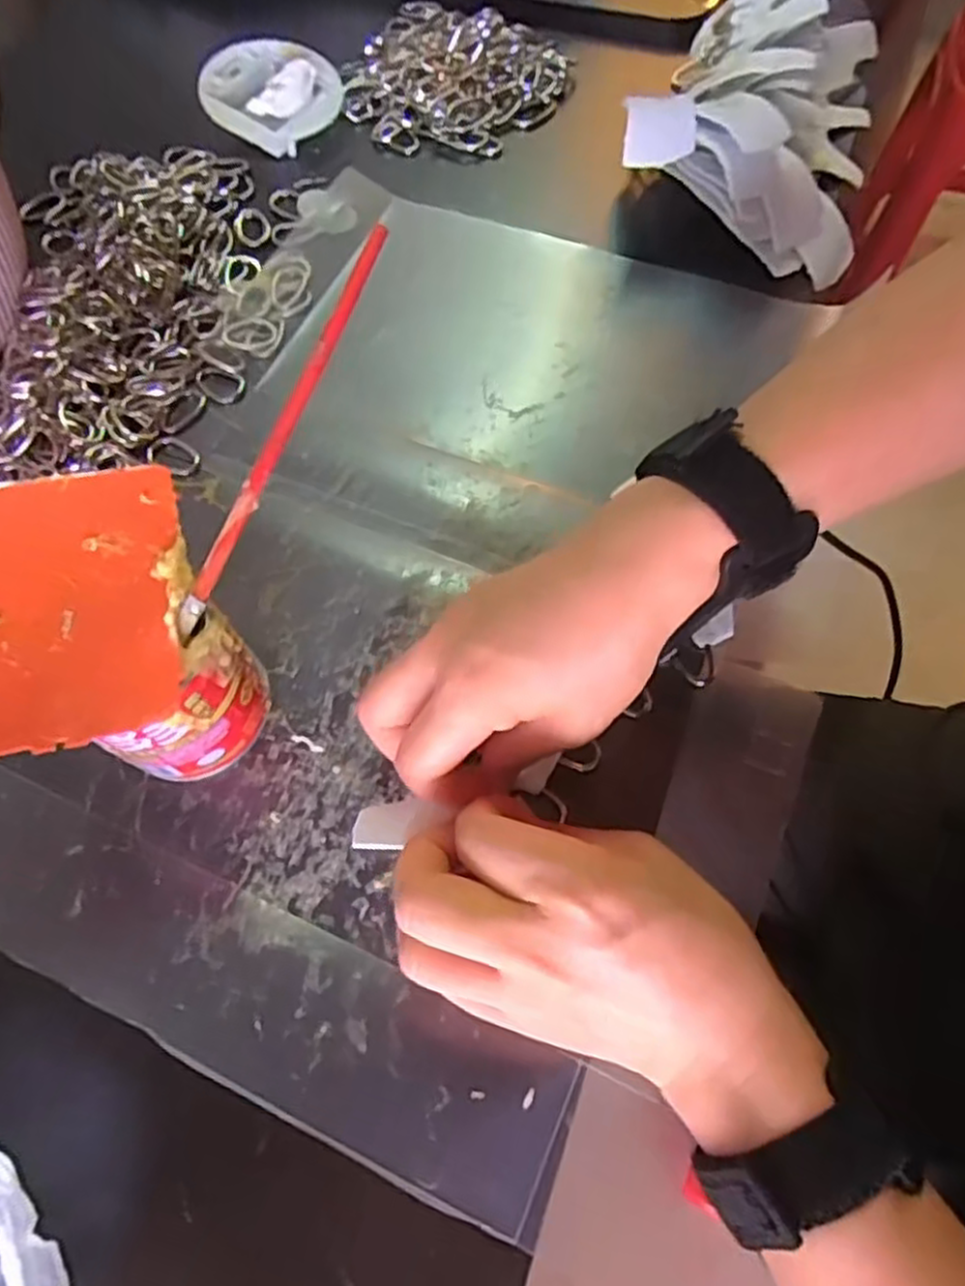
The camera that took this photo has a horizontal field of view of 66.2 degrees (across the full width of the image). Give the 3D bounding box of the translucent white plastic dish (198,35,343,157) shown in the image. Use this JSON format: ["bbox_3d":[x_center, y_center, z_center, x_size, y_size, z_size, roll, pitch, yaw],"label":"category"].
[{"bbox_3d":[-0.138,-0.351,0.471,0.076,0.027,0.076,-1,65,2],"label":"translucent white plastic dish"}]

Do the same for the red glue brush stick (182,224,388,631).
[{"bbox_3d":[-0.069,-0.078,0.262,0.006,0.007,0.161,23,82,11],"label":"red glue brush stick"}]

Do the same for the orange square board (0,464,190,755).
[{"bbox_3d":[-0.144,-0.013,0.254,0.080,0.010,0.098,-13,70,-5],"label":"orange square board"}]

